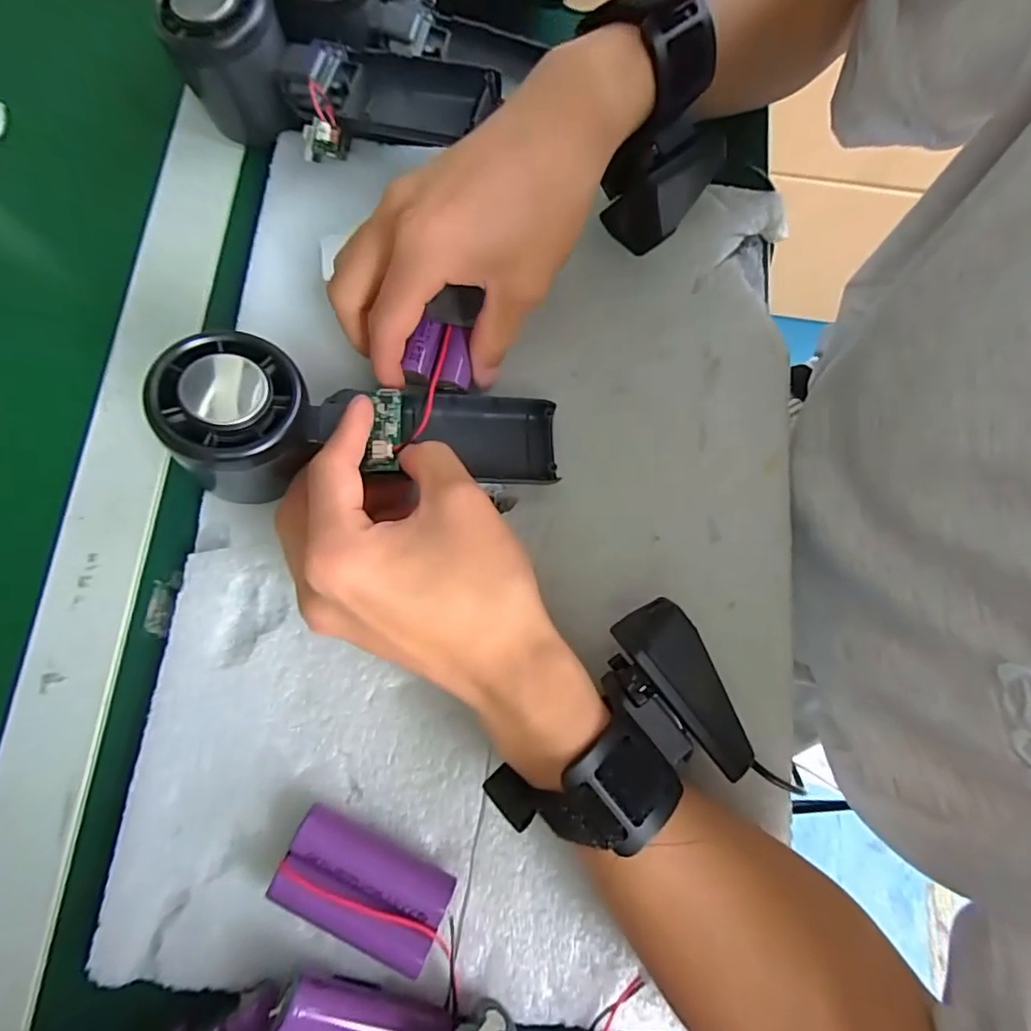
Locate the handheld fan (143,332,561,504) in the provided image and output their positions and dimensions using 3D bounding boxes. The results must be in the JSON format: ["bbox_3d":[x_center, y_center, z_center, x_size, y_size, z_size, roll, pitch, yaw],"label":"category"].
[{"bbox_3d":[-0.062,-0.035,0.238,0.160,0.036,0.062,0,76,-23],"label":"handheld fan"}]

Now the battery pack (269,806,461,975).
[{"bbox_3d":[-0.060,0.146,0.213,0.065,0.020,0.033,26,78,3],"label":"battery pack"}]

